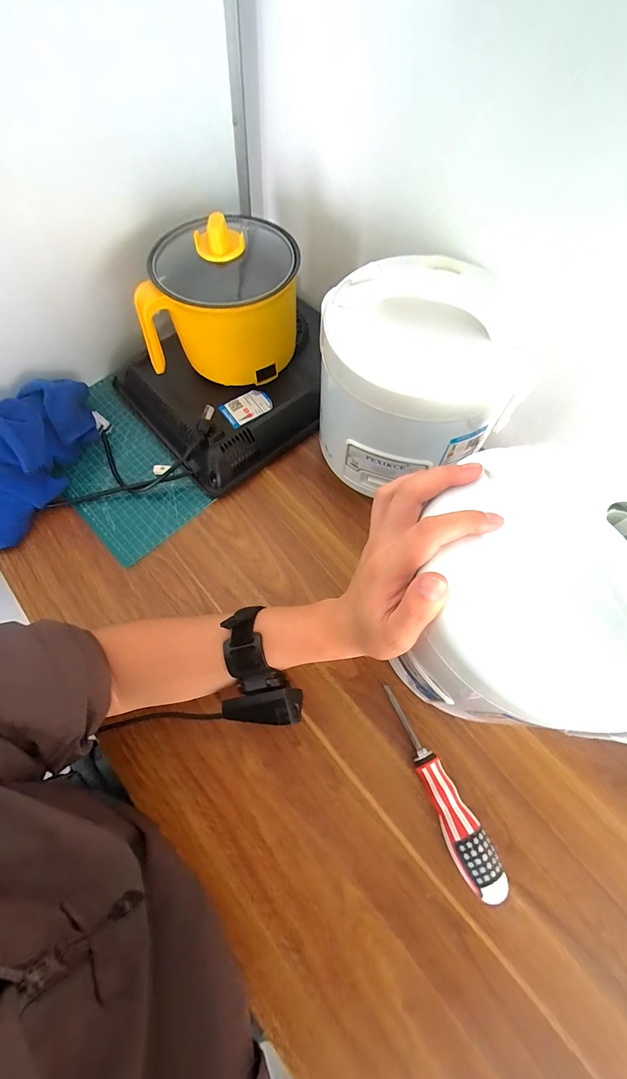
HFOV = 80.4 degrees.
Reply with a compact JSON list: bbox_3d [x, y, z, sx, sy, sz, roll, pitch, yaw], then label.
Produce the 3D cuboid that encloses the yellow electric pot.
[{"bbox_3d":[-0.113,-0.315,0.475,0.181,0.145,0.170,0,65,0],"label":"yellow electric pot"}]

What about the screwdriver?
[{"bbox_3d":[0.114,0.235,0.357,0.034,0.035,0.181,-24,68,-12],"label":"screwdriver"}]

